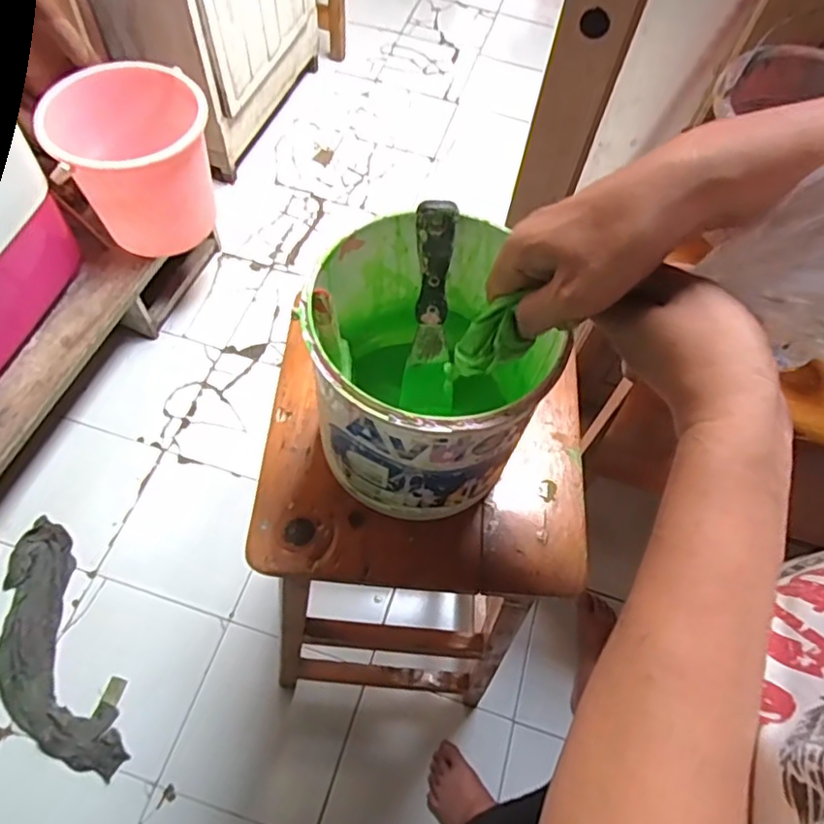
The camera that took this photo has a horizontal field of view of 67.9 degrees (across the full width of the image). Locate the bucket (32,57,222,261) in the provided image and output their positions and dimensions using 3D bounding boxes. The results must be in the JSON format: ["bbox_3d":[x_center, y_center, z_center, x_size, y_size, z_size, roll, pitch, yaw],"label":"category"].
[{"bbox_3d":[-0.595,-0.537,1.347,0.309,0.282,0.283,2,61,-4],"label":"bucket"}]

